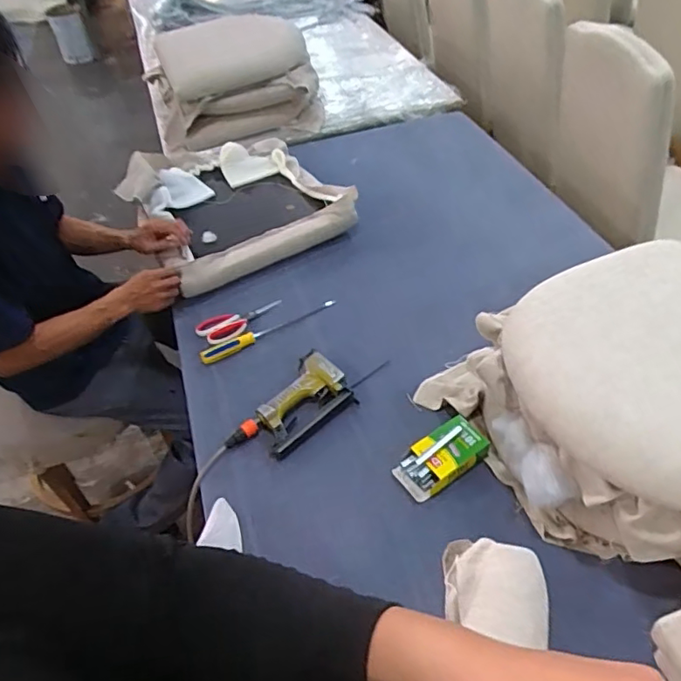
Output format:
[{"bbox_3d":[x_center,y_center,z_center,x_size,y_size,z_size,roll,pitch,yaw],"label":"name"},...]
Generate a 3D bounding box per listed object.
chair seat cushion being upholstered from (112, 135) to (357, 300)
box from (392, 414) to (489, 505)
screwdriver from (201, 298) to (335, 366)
[{"bbox_3d":[-0.276,-0.345,1.434,0.456,0.124,0.515,-28,51,-20],"label":"chair seat cushion being upholstered"},{"bbox_3d":[0.166,0.191,0.924,0.153,0.036,0.082,-28,50,-20],"label":"box"},{"bbox_3d":[-0.145,-0.027,1.166,0.304,0.026,0.027,-27,50,-20],"label":"screwdriver"}]

